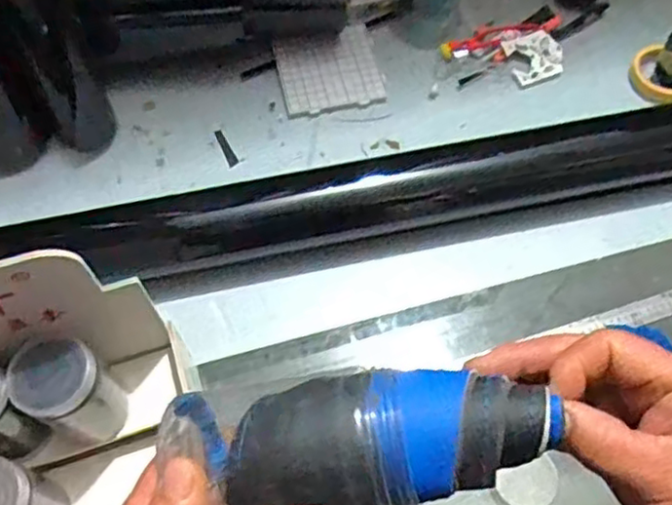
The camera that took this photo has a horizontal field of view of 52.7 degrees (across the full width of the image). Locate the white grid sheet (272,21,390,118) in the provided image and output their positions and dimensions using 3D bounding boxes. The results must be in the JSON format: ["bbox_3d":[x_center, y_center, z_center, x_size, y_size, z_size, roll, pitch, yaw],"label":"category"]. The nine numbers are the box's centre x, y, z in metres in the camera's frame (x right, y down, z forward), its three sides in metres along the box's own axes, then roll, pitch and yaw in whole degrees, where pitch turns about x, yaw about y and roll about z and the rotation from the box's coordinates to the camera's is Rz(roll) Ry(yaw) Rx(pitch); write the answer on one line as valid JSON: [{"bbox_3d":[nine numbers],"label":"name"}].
[{"bbox_3d":[-0.010,-0.267,1.004,0.147,0.008,0.139,-13,68,-11],"label":"white grid sheet"}]

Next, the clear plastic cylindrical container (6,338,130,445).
[{"bbox_3d":[-0.246,0.130,0.629,0.073,0.111,0.068,0,62,0],"label":"clear plastic cylindrical container"}]

